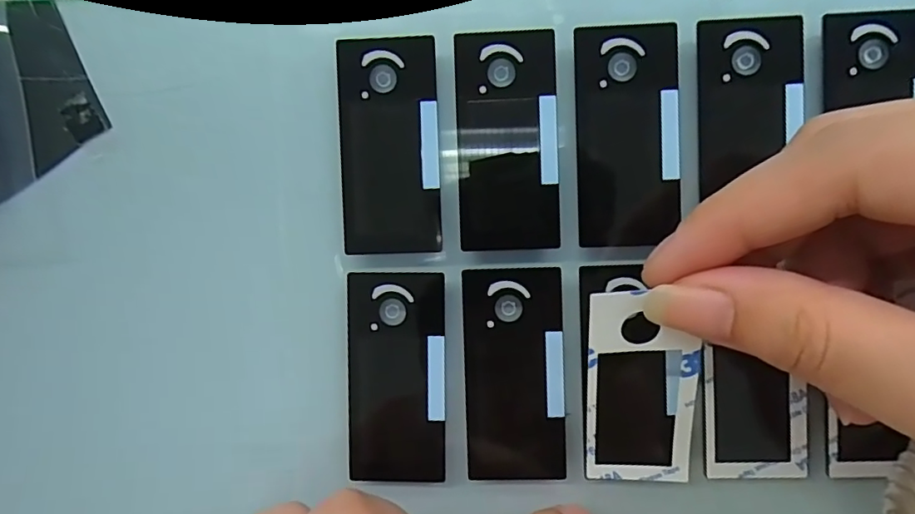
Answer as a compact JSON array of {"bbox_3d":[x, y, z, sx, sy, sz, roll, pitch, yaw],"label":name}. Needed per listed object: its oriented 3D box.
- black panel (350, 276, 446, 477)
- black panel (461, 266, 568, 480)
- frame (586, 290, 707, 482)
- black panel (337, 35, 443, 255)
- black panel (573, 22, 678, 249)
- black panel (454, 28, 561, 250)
[{"bbox_3d":[-0.017,0.034,0.150,0.027,0.004,0.059,0,92,3],"label":"black panel"},{"bbox_3d":[0.016,0.033,0.149,0.028,0.004,0.059,-2,92,3],"label":"black panel"},{"bbox_3d":[0.048,0.034,0.136,0.028,0.004,0.059,-3,113,5],"label":"frame"},{"bbox_3d":[-0.019,-0.031,0.148,0.027,0.004,0.059,-2,92,3],"label":"black panel"},{"bbox_3d":[0.046,-0.033,0.145,0.027,0.004,0.059,-1,92,3],"label":"black panel"},{"bbox_3d":[0.014,-0.032,0.146,0.027,0.004,0.059,-2,92,3],"label":"black panel"}]

